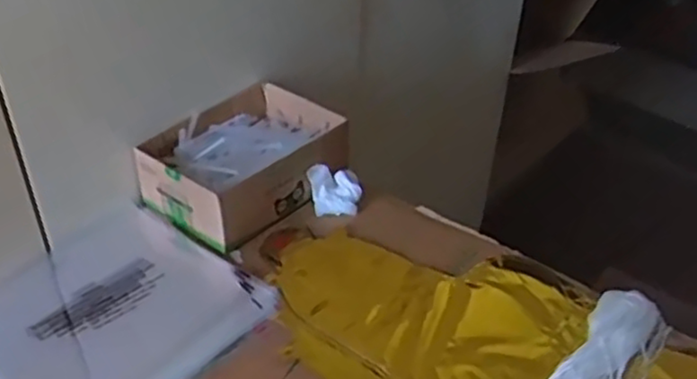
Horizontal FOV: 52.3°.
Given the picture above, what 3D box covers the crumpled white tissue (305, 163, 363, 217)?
[{"bbox_3d":[-0.014,0.000,0.717,0.052,0.037,0.039,-1,38,-4],"label":"crumpled white tissue"}]

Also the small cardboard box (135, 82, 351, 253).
[{"bbox_3d":[-0.107,-0.031,0.730,0.146,0.068,0.191,30,46,31],"label":"small cardboard box"}]

